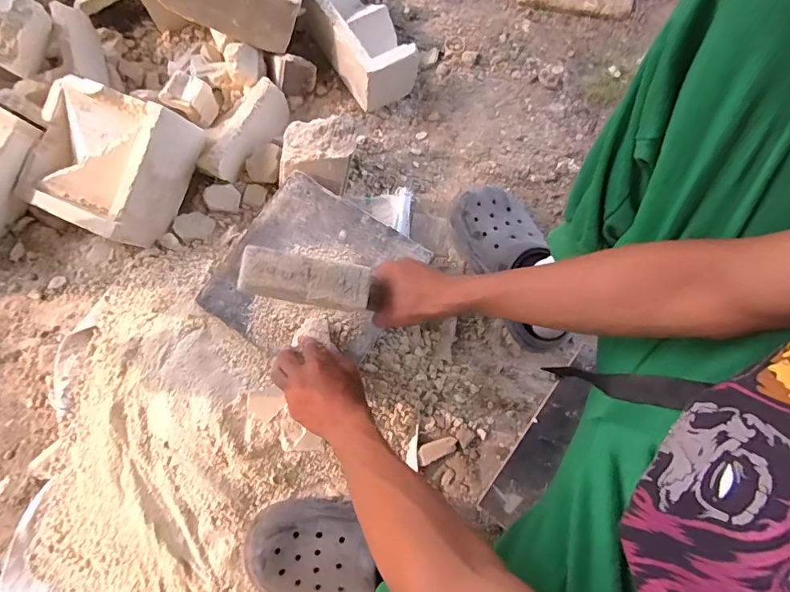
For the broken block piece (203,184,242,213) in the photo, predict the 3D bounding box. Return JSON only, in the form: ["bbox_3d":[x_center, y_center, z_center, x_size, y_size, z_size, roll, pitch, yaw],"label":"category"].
[{"bbox_3d":[-0.273,-0.156,0.721,0.053,0.015,0.042,2,93,-31],"label":"broken block piece"}]

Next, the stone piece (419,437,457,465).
[{"bbox_3d":[0.062,0.222,0.660,0.058,0.015,0.026,-19,79,-7],"label":"stone piece"}]

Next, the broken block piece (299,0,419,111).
[{"bbox_3d":[-0.054,-0.443,0.772,0.121,0.098,0.197,-33,81,-9],"label":"broken block piece"}]

